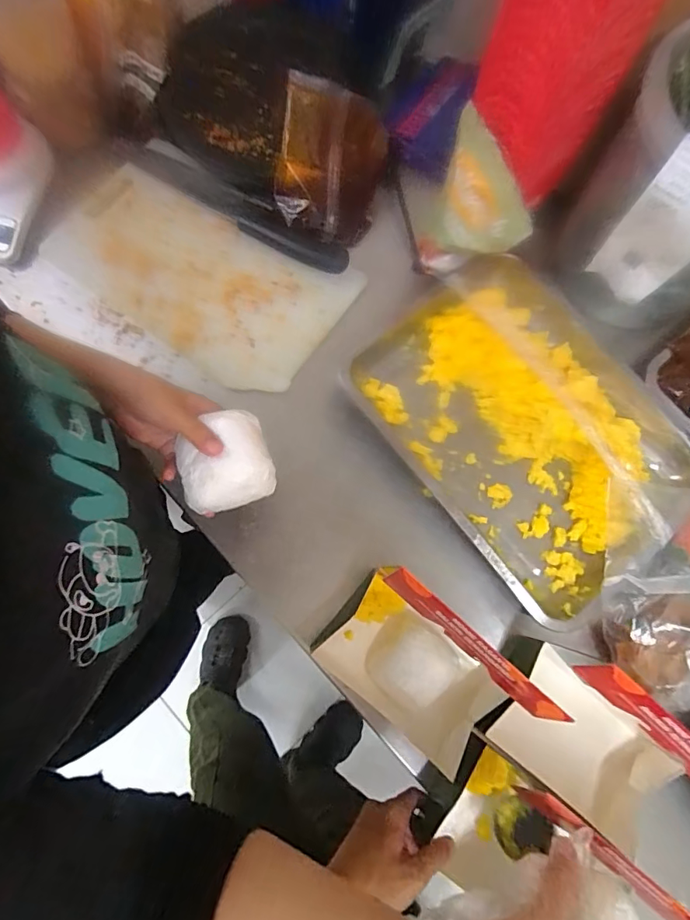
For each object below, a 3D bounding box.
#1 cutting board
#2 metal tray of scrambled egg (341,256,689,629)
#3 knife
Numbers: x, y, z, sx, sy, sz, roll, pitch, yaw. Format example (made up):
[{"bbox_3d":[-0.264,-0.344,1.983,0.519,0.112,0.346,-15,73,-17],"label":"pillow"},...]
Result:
[{"bbox_3d":[-0.191,-0.232,0.591,0.369,0.016,0.197,27,80,4],"label":"cutting board"},{"bbox_3d":[0.214,-0.044,0.553,0.297,0.037,0.387,-39,83,-8],"label":"metal tray of scrambled egg"},{"bbox_3d":[-0.147,-0.334,0.607,0.342,0.014,0.046,32,80,5],"label":"knife"}]

